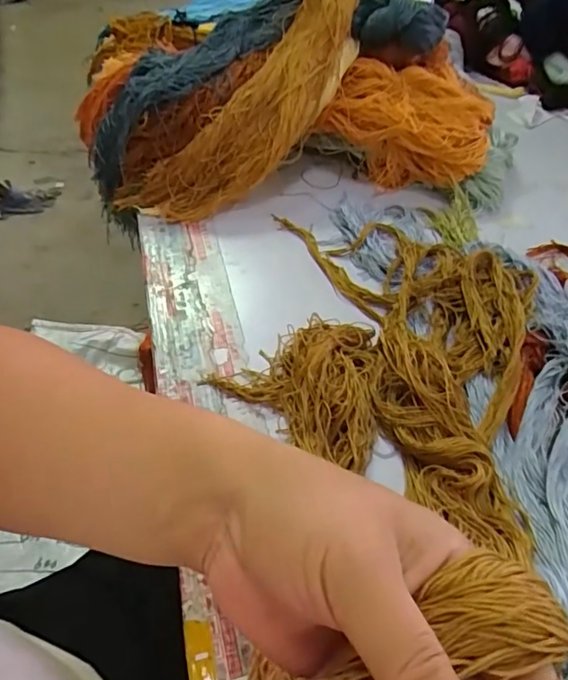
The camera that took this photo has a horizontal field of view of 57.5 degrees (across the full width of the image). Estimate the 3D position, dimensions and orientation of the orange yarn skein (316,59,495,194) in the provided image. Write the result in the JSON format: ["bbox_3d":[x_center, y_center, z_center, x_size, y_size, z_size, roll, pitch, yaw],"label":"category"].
[{"bbox_3d":[0.146,-0.254,0.623,0.186,0.104,0.105,15,52,12],"label":"orange yarn skein"}]

